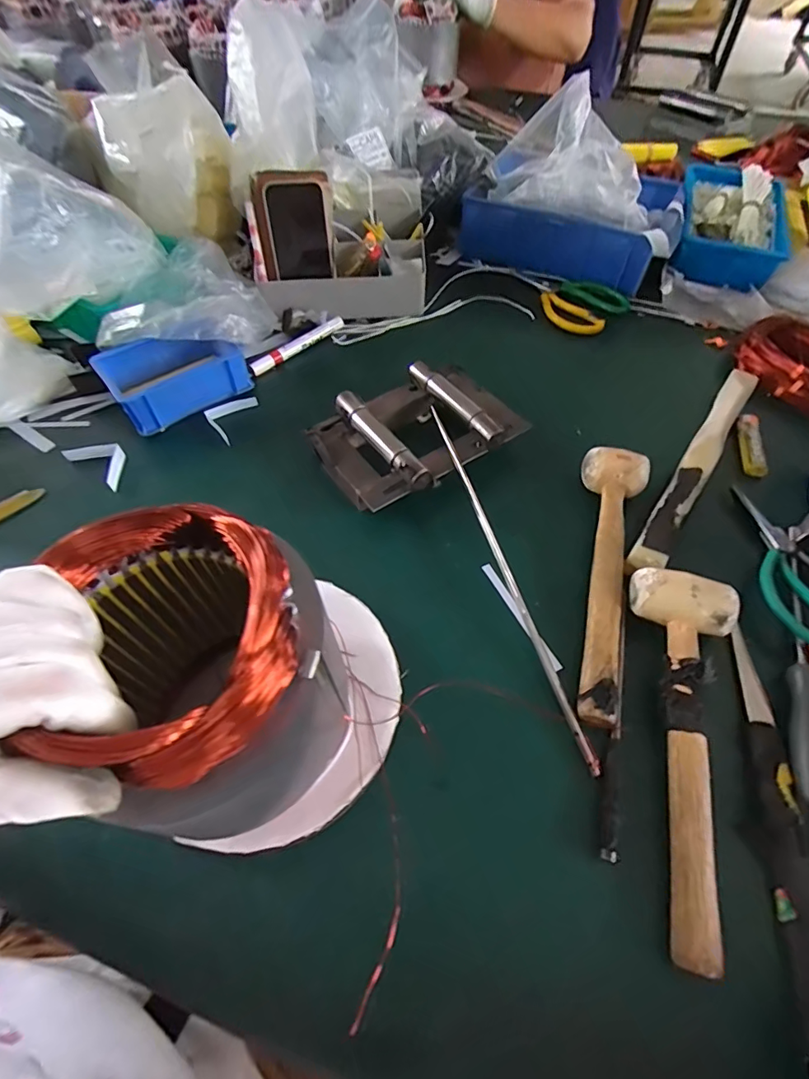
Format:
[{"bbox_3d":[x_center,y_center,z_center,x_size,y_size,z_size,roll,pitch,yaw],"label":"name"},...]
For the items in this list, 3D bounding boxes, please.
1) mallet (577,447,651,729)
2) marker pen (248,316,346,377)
[{"bbox_3d":[0.167,0.023,0.414,0.054,0.032,0.255,16,57,10],"label":"mallet"},{"bbox_3d":[-0.134,-0.247,0.624,0.139,0.017,0.014,-37,63,-23],"label":"marker pen"}]

